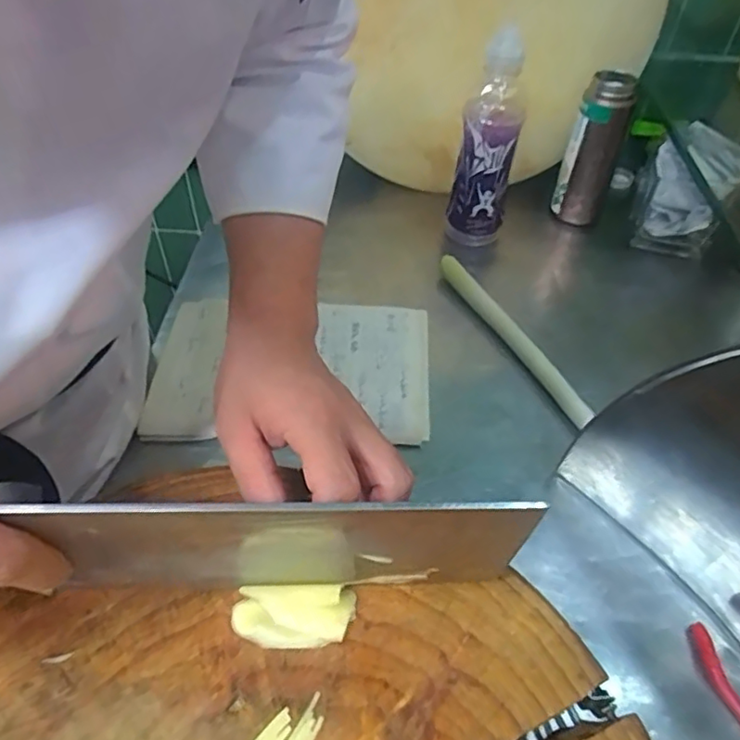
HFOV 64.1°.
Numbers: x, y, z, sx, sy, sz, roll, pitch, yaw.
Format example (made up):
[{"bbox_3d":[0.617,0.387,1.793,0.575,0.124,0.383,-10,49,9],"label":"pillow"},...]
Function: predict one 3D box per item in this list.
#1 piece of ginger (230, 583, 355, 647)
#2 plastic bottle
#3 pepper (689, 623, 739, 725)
[{"bbox_3d":[-0.039,0.124,0.301,0.060,0.013,0.027,-1,48,-3],"label":"piece of ginger"},{"bbox_3d":[0.132,-0.252,0.664,0.065,0.229,0.063,9,48,6],"label":"plastic bottle"},{"bbox_3d":[0.241,0.216,0.405,0.016,0.007,0.078,-5,49,-7],"label":"pepper"}]

